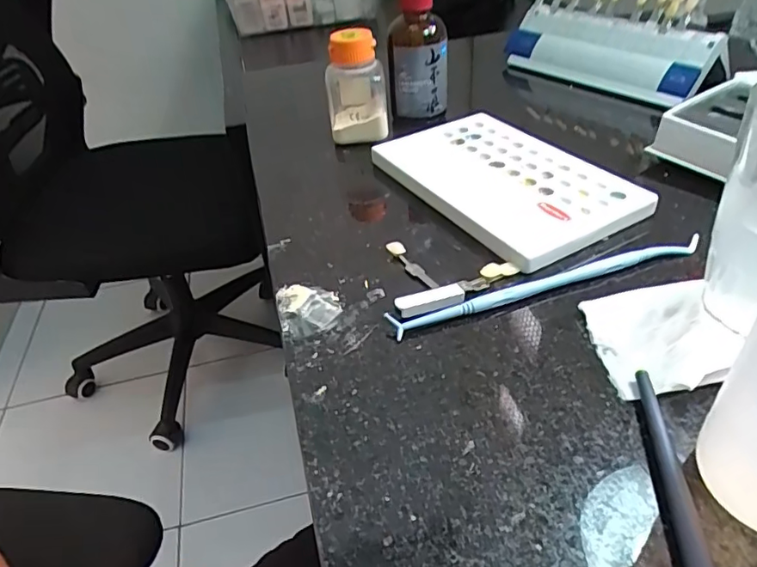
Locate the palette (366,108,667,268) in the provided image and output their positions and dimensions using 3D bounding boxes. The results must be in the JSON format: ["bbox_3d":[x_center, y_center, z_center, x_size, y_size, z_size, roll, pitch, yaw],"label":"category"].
[{"bbox_3d":[0.071,-0.065,0.330,0.096,0.012,0.155,-24,42,-21],"label":"palette"}]

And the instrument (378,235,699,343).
[{"bbox_3d":[0.083,-0.001,0.255,0.161,0.006,0.011,-14,39,-10],"label":"instrument"}]

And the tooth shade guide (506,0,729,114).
[{"bbox_3d":[0.190,-0.204,0.445,0.069,0.072,0.181,-28,44,-23],"label":"tooth shade guide"}]

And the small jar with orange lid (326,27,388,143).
[{"bbox_3d":[-0.017,-0.141,0.389,0.041,0.076,0.045,-4,40,4],"label":"small jar with orange lid"}]

